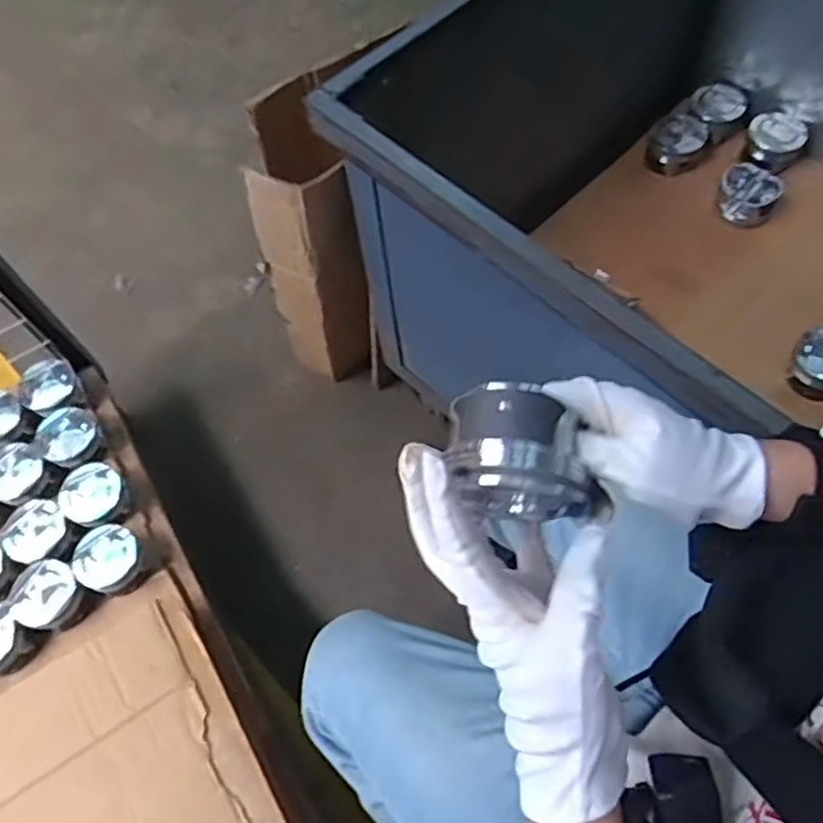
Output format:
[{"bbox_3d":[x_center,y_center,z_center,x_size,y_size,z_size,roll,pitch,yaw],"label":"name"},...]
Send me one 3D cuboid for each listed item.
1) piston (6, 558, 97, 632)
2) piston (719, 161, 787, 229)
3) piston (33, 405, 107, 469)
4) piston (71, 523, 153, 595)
[{"bbox_3d":[-0.473,0.243,0.928,0.097,0.048,0.086,23,68,14],"label":"piston"},{"bbox_3d":[0.500,-0.320,1.057,0.088,0.045,0.090,28,69,16],"label":"piston"},{"bbox_3d":[-0.493,0.042,1.033,0.099,0.043,0.085,33,71,17],"label":"piston"},{"bbox_3d":[-0.400,0.196,0.946,0.082,0.061,0.084,-1,64,3],"label":"piston"}]

